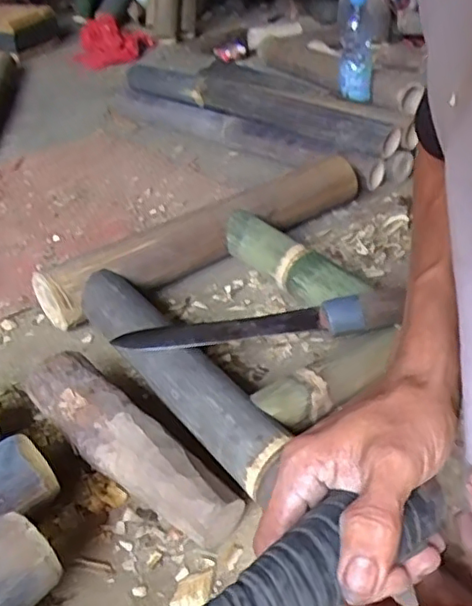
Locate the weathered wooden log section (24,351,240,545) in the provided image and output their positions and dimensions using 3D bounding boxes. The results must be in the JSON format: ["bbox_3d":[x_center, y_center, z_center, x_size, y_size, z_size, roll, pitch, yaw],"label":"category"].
[{"bbox_3d":[-0.102,0.133,0.565,0.242,0.069,0.056,29,46,35],"label":"weathered wooden log section"}]

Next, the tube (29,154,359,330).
[{"bbox_3d":[-0.028,-0.092,0.848,0.491,0.092,0.070,-24,41,-28],"label":"tube"}]

